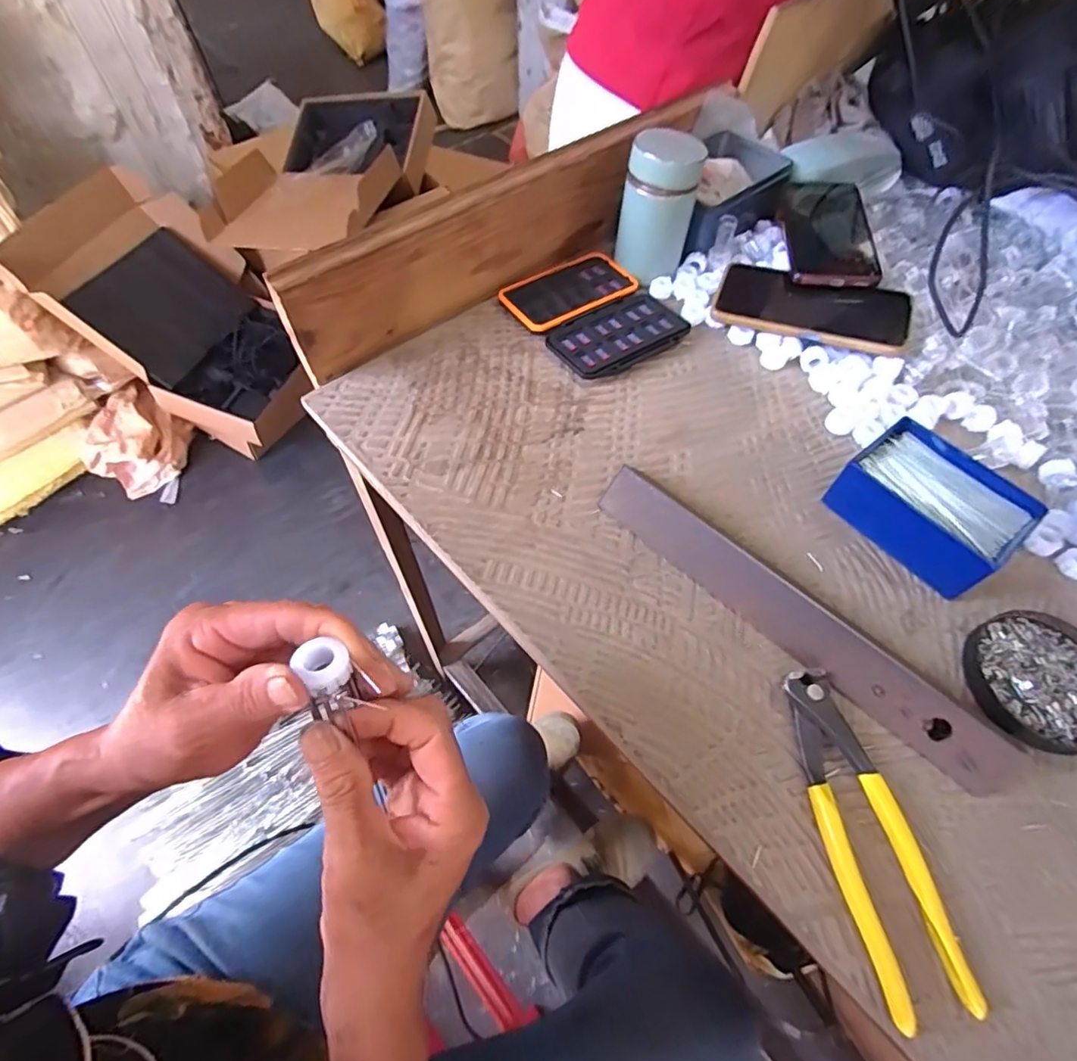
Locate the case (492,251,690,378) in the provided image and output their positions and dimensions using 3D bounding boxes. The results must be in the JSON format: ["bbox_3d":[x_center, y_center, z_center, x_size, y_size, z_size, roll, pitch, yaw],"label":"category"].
[{"bbox_3d":[0.054,-0.207,0.541,0.127,0.011,0.152,-32,64,-19],"label":"case"}]

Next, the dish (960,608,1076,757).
[{"bbox_3d":[0.319,0.095,0.361,0.093,0.011,0.084,-12,59,-9],"label":"dish"}]

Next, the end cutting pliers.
[{"bbox_3d":[0.175,0.159,0.308,0.048,0.014,0.164,-8,58,-6],"label":"end cutting pliers"}]

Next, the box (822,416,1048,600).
[{"bbox_3d":[0.281,-0.017,0.410,0.088,0.042,0.114,-35,65,-21],"label":"box"}]

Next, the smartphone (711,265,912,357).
[{"bbox_3d":[0.246,-0.201,0.519,0.163,0.017,0.072,19,67,18],"label":"smartphone"}]

